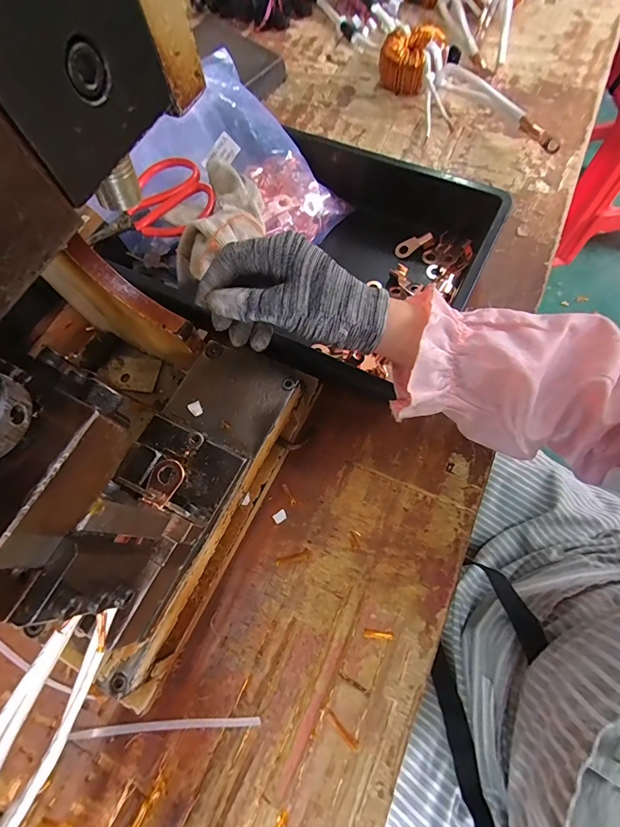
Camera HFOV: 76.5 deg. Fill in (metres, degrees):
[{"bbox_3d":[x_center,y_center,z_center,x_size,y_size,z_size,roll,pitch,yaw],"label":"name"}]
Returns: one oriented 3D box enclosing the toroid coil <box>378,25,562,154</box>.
[{"bbox_3d":[0.192,-0.406,0.503,0.084,0.045,0.267,-31,70,-8],"label":"toroid coil"}]

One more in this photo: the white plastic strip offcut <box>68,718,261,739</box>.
[{"bbox_3d":[-0.113,0.247,0.309,0.148,0.005,0.006,-4,70,0],"label":"white plastic strip offcut"}]

